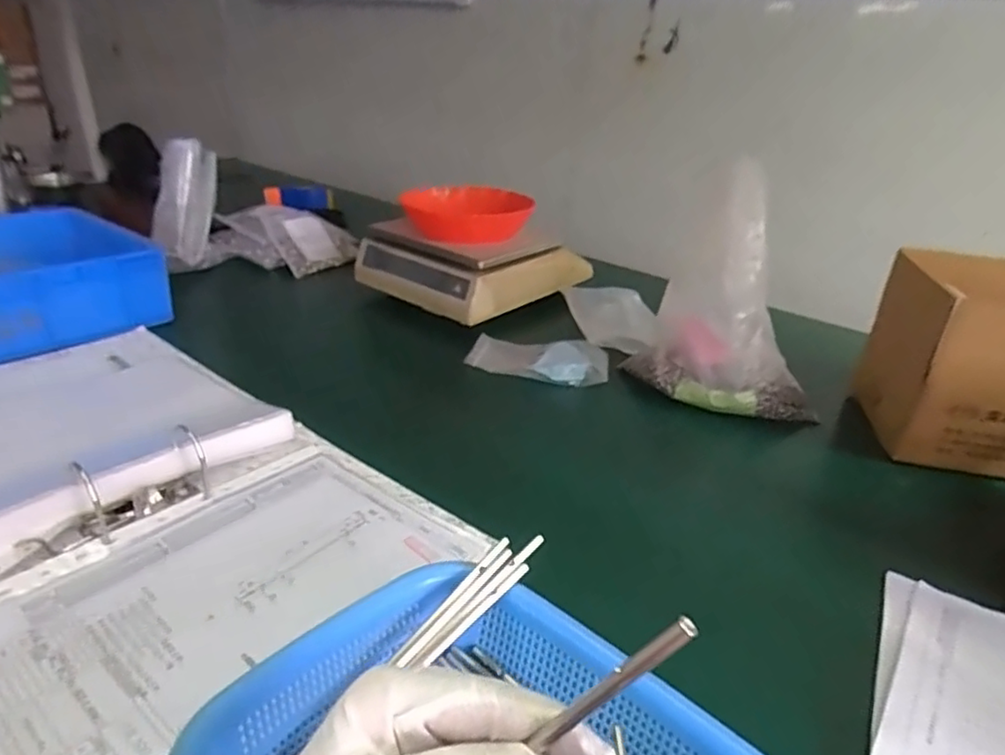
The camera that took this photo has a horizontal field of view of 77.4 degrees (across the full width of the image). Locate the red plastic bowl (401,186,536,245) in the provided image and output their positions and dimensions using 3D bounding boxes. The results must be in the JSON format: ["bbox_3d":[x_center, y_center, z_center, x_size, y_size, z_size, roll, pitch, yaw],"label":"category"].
[{"bbox_3d":[-0.045,-0.267,1.022,0.184,0.058,0.159,5,27,2],"label":"red plastic bowl"}]

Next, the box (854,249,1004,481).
[{"bbox_3d":[0.551,-0.018,0.668,0.279,0.199,0.201,10,28,11],"label":"box"}]

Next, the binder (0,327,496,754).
[{"bbox_3d":[-0.338,0.085,0.544,0.573,0.048,0.341,22,32,31],"label":"binder"}]

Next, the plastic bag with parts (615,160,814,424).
[{"bbox_3d":[0.268,-0.082,0.735,0.223,0.279,0.077,20,31,28],"label":"plastic bag with parts"}]

